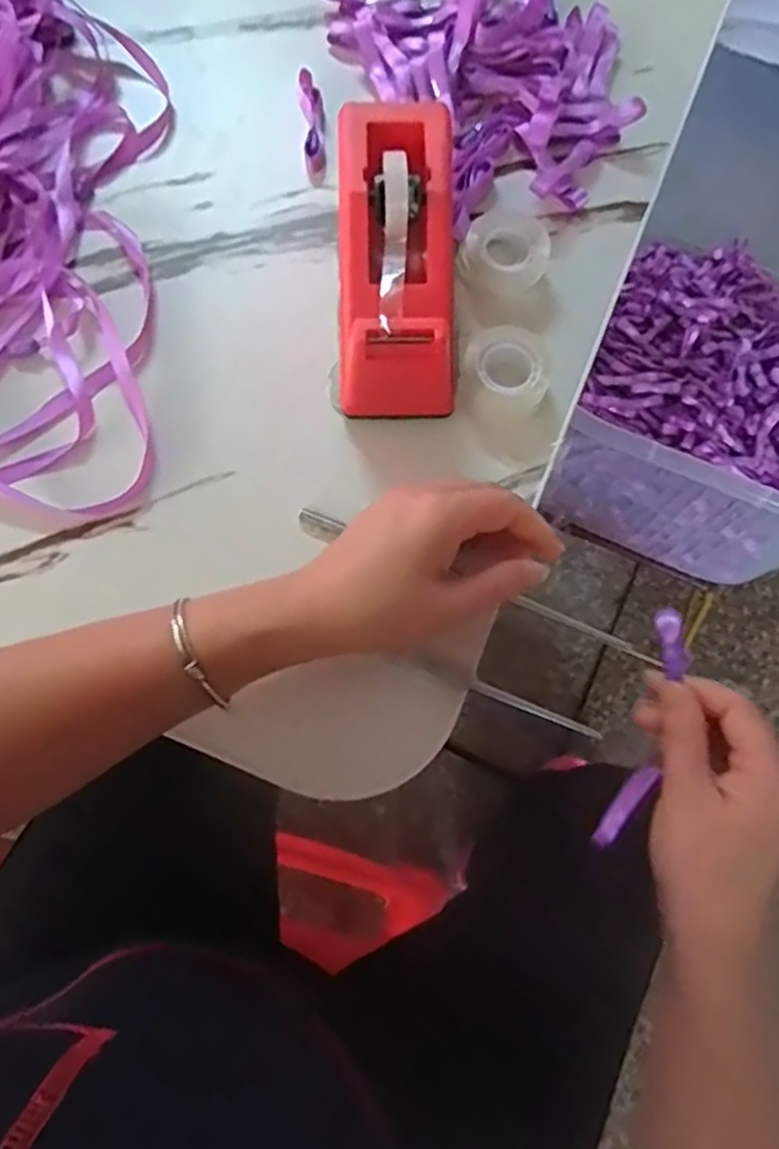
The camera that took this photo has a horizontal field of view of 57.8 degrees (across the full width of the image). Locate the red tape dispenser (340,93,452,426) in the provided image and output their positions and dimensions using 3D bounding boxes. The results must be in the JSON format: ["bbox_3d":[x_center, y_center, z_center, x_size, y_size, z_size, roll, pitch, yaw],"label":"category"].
[{"bbox_3d":[0.003,-0.161,0.374,0.062,0.074,0.157,0,74,-1],"label":"red tape dispenser"}]

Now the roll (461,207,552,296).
[{"bbox_3d":[0.067,-0.184,0.402,0.047,0.021,0.040,33,76,8],"label":"roll"}]

